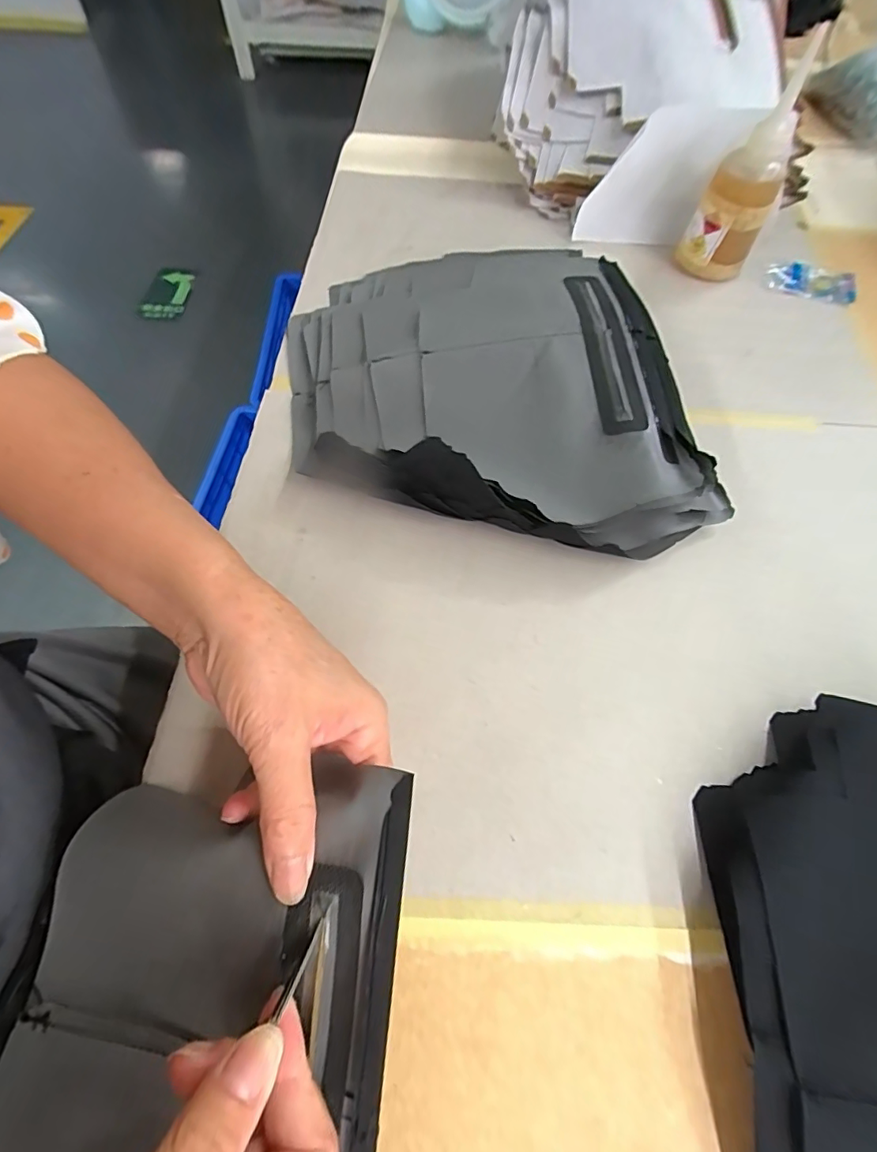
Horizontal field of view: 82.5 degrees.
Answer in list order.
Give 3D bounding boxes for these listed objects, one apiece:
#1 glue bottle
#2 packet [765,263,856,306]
[{"bbox_3d":[0.287,-0.370,0.465,0.067,0.156,0.056,27,63,12],"label":"glue bottle"},{"bbox_3d":[0.381,-0.302,0.511,0.081,0.010,0.048,19,62,7],"label":"packet"}]

